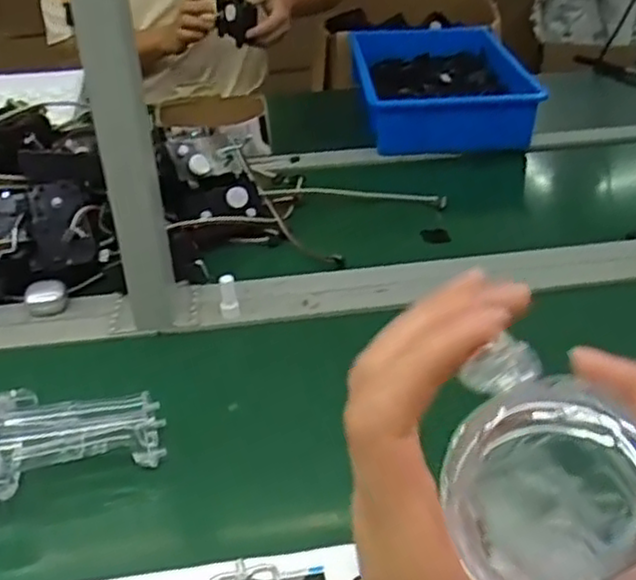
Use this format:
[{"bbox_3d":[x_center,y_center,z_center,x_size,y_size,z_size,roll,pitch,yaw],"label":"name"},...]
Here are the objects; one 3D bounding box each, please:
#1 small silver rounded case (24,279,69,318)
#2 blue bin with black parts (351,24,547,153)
[{"bbox_3d":[-0.305,0.008,0.817,0.044,0.019,0.048,-15,37,-20],"label":"small silver rounded case"},{"bbox_3d":[0.213,-0.387,1.340,0.283,0.097,0.413,-2,35,-2],"label":"blue bin with black parts"}]

